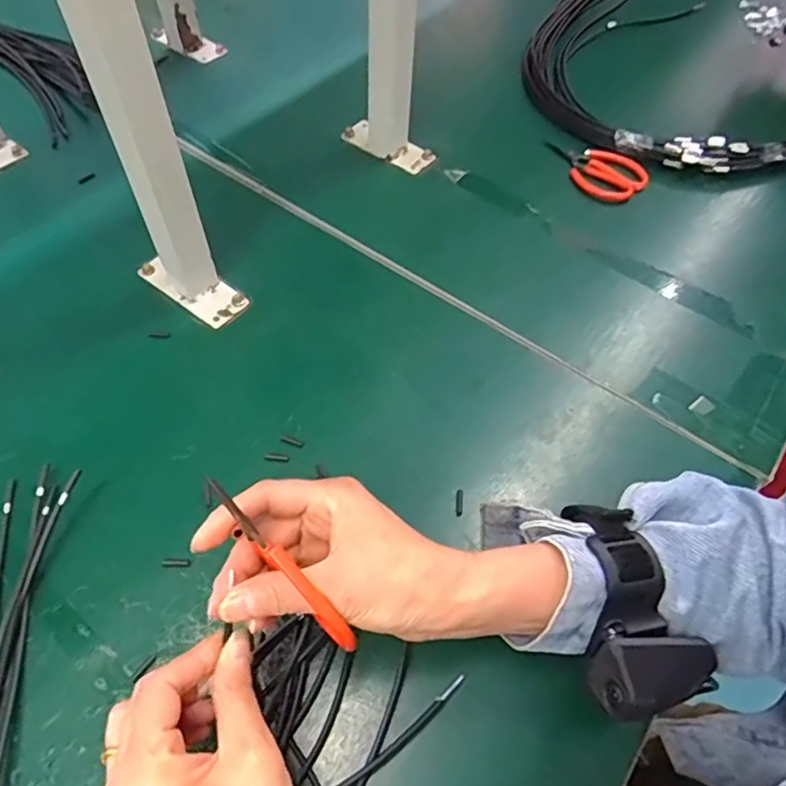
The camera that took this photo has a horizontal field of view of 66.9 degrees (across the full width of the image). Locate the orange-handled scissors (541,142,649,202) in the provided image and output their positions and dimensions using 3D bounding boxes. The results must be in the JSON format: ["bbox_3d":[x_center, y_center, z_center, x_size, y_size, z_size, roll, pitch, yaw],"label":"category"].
[{"bbox_3d":[0.199,-0.224,0.593,0.106,0.013,0.061,24,59,14],"label":"orange-handled scissors"}]

